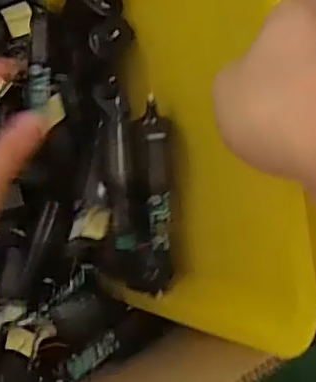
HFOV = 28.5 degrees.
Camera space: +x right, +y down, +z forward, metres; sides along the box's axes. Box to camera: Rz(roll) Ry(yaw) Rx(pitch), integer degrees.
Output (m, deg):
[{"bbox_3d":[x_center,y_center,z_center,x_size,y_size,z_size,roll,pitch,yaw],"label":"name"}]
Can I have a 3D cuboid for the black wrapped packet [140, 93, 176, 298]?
[{"bbox_3d":[0.000,0.005,0.413,0.020,0.026,0.132,2,109,9],"label":"black wrapped packet"}]

